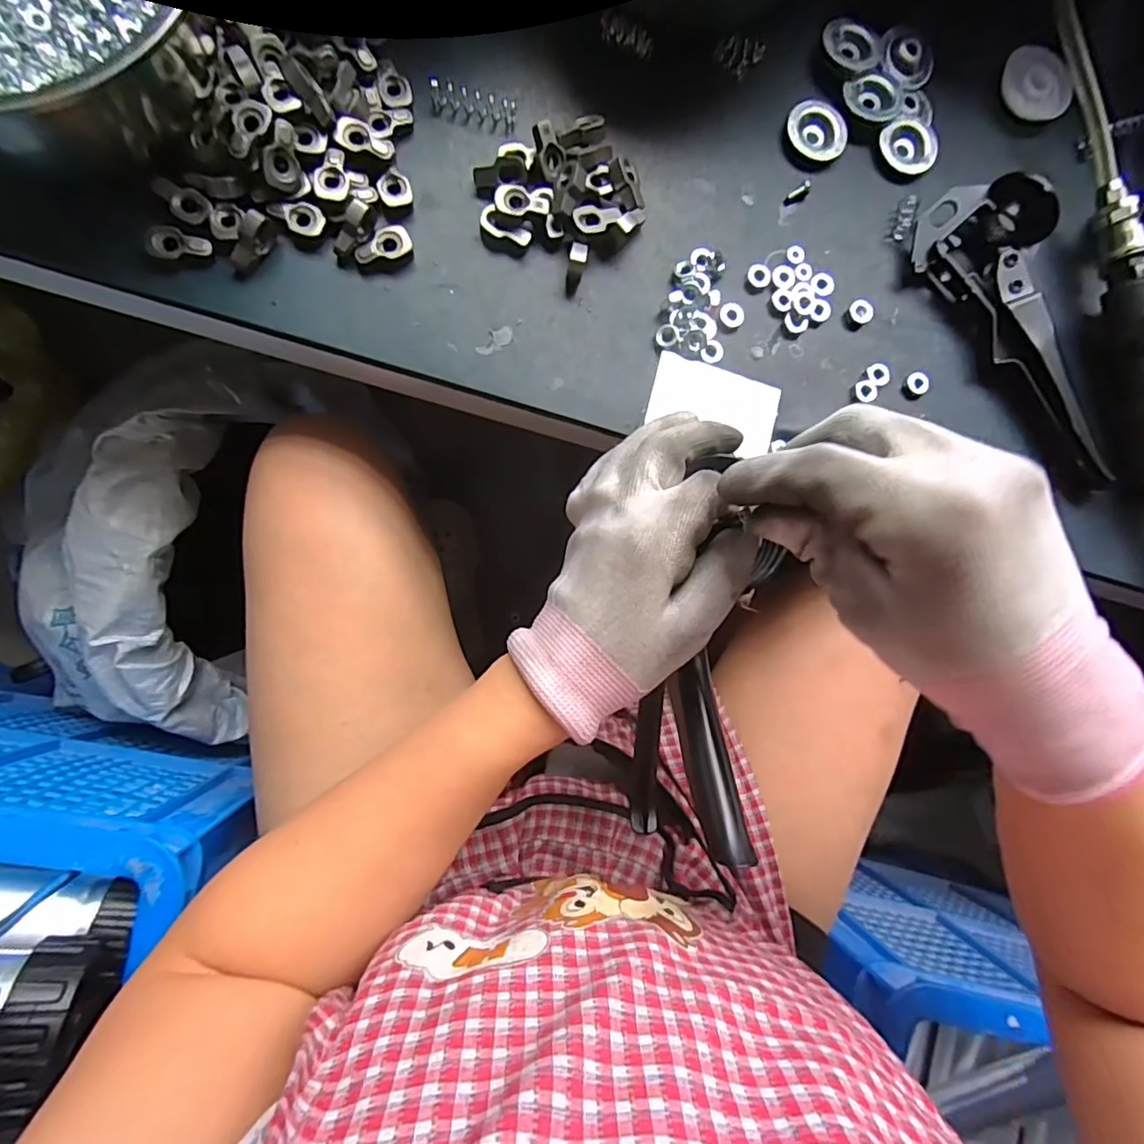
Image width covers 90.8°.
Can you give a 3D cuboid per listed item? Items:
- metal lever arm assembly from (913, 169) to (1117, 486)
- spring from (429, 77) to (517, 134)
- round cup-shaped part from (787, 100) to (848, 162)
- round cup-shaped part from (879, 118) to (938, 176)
[{"bbox_3d":[0.283,-0.145,0.344,0.071,0.034,0.201,-33,91,-9],"label":"metal lever arm assembly"},{"bbox_3d":[-0.055,-0.263,0.314,0.046,0.010,0.013,9,85,-7],"label":"spring"},{"bbox_3d":[0.152,-0.273,0.349,0.039,0.007,0.032,33,82,-4],"label":"round cup-shaped part"},{"bbox_3d":[0.216,-0.271,0.358,0.036,0.004,0.035,1,86,-8],"label":"round cup-shaped part"}]

